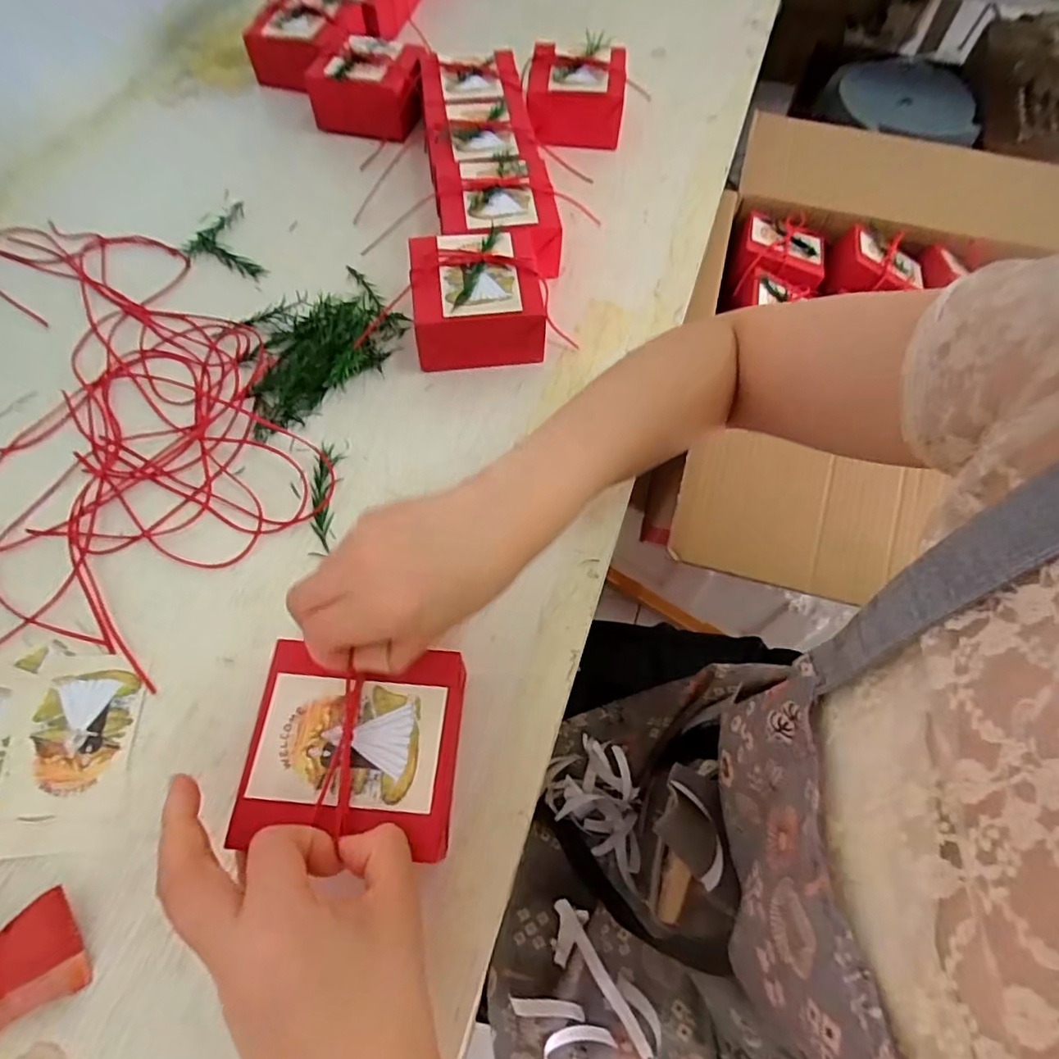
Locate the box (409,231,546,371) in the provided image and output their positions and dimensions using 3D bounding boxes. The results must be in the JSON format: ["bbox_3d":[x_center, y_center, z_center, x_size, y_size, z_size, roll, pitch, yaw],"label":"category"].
[{"bbox_3d":[-0.043,-0.184,0.466,0.098,0.057,0.099,-6,62,-5],"label":"box"}]

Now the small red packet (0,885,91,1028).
[{"bbox_3d":[-0.255,0.212,0.273,0.070,0.018,0.044,-24,65,-14],"label":"small red packet"}]

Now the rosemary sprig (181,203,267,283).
[{"bbox_3d":[-0.284,-0.264,0.530,0.062,0.012,0.106,-25,65,-14],"label":"rosemary sprig"}]

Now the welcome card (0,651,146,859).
[{"bbox_3d":[-0.263,0.124,0.329,0.066,0.004,0.108,-4,62,-3],"label":"welcome card"}]

